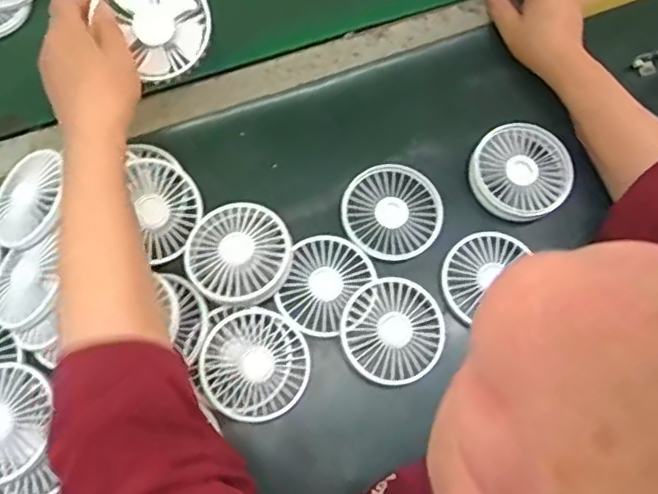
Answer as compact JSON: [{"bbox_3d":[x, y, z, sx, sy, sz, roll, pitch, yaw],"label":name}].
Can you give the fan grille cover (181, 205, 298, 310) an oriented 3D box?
[{"bbox_3d":[-0.076,0.005,0.509,0.086,0.023,0.085,-23,74,-11],"label":"fan grille cover"}]

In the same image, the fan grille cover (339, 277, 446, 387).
[{"bbox_3d":[0.054,0.069,0.501,0.085,0.010,0.084,-43,78,-15],"label":"fan grille cover"}]

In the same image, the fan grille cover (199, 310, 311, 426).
[{"bbox_3d":[-0.059,0.094,0.484,0.084,0.013,0.084,43,74,11],"label":"fan grille cover"}]

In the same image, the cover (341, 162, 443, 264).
[{"bbox_3d":[0.057,-0.031,0.546,0.087,0.009,0.086,-39,77,-15],"label":"cover"}]

